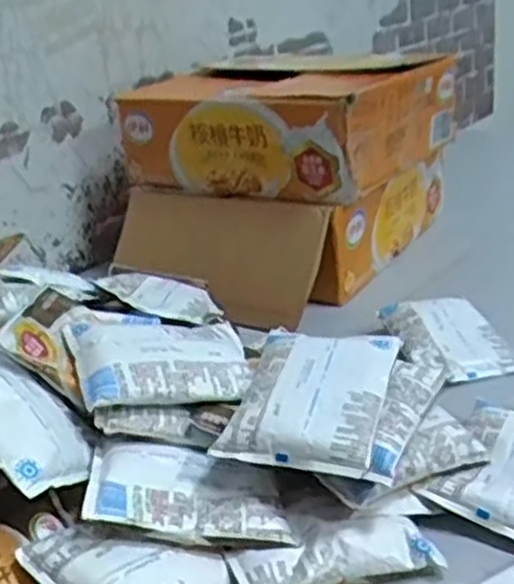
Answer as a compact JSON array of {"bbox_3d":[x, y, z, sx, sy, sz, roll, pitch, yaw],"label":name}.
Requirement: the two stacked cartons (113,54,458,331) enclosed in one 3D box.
[{"bbox_3d":[0.017,-0.145,0.936,0.337,0.203,0.314,9,29,31],"label":"two stacked cartons"}]

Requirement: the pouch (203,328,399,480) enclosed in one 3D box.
[{"bbox_3d":[0.036,0.064,0.514,0.093,0.013,0.119,4,37,19],"label":"pouch"}]

